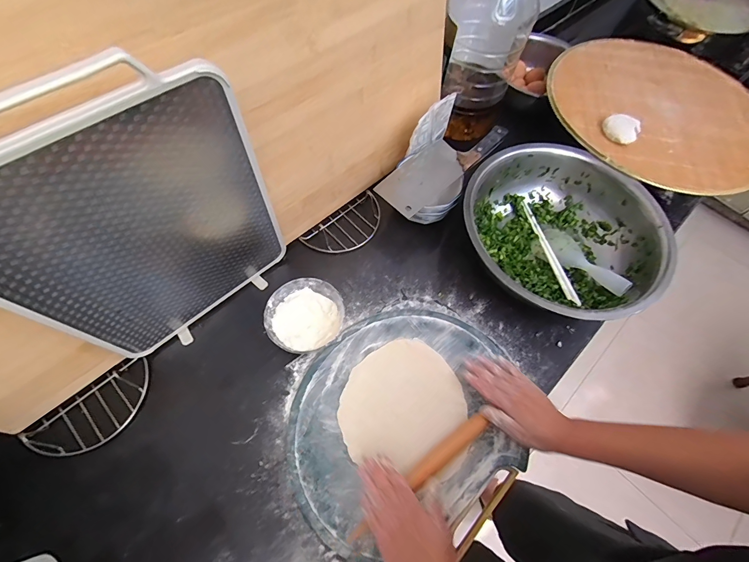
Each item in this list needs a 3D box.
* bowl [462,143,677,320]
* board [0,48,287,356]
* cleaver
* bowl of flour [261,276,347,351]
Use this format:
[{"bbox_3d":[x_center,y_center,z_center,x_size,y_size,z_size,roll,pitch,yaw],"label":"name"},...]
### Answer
[{"bbox_3d":[0.320,-0.079,0.611,0.315,0.110,0.333,1,64,-3],"label":"bowl"},{"bbox_3d":[-0.250,-0.049,0.405,0.282,0.375,0.022,-41,71,-19],"label":"board"},{"bbox_3d":[0.126,-0.220,0.631,0.282,0.027,0.092,-40,72,-20],"label":"cleaver"},{"bbox_3d":[-0.110,0.058,0.548,0.118,0.047,0.112,1,64,-3],"label":"bowl of flour"}]

